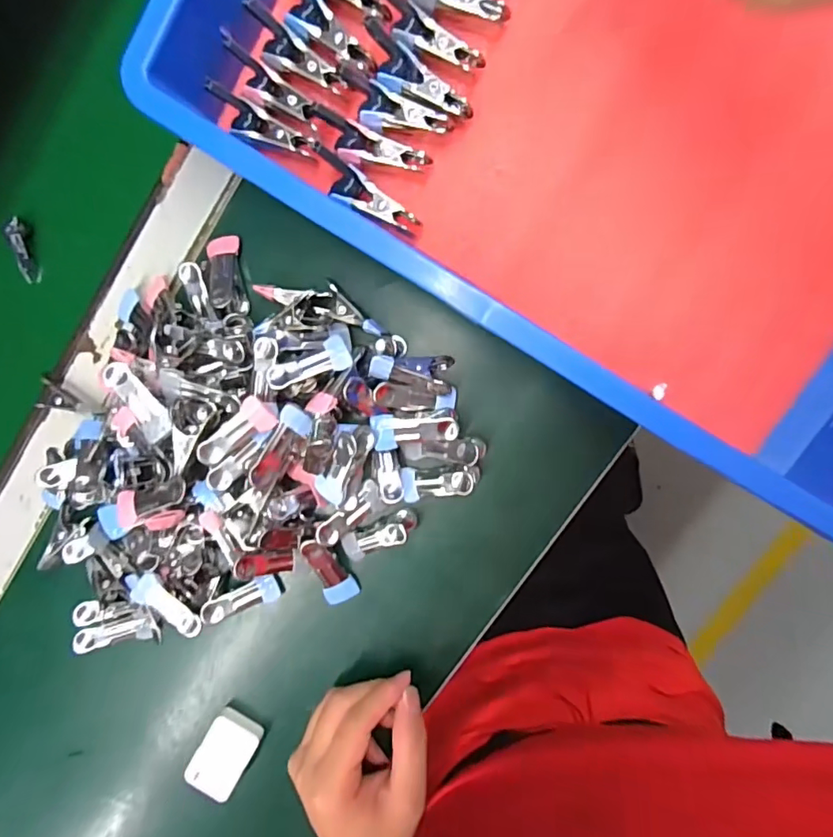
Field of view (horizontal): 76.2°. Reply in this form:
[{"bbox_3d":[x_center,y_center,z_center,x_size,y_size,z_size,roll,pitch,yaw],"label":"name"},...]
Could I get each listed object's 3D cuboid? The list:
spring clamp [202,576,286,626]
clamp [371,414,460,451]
[{"bbox_3d":[-0.118,0.124,0.360,0.055,0.009,0.018,-21,92,-15],"label":"spring clamp"},{"bbox_3d":[-0.001,0.009,0.331,0.052,0.020,0.022,1,95,8],"label":"clamp"}]

